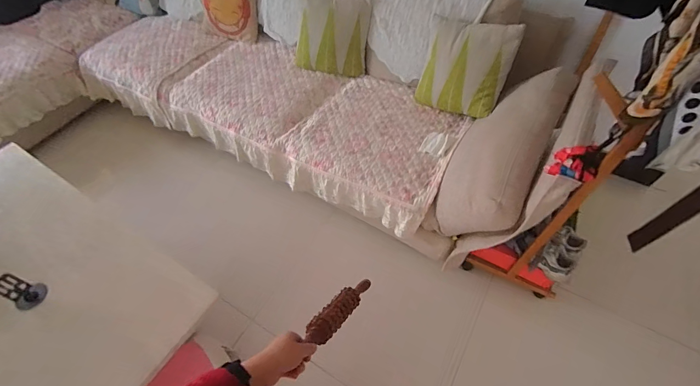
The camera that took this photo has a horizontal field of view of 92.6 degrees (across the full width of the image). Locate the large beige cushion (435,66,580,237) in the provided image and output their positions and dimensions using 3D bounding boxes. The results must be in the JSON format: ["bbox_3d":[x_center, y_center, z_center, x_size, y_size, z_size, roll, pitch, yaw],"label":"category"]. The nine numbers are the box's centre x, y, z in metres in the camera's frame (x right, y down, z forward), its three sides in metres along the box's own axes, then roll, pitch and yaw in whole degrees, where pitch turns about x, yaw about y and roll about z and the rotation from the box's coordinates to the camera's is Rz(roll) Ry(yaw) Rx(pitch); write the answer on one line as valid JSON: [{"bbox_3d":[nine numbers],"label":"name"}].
[{"bbox_3d":[0.615,-0.172,1.322,0.324,0.248,0.779,11,54,39],"label":"large beige cushion"}]

